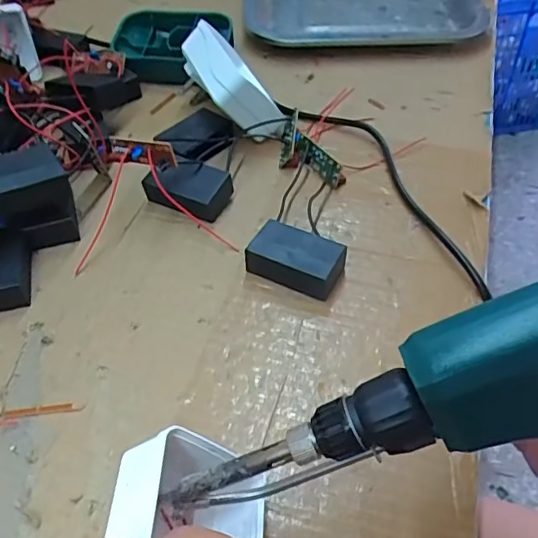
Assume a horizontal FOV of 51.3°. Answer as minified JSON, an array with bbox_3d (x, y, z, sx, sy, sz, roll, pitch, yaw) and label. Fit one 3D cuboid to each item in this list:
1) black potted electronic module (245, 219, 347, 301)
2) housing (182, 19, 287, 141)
[{"bbox_3d":[0.015,-0.005,0.305,0.048,0.018,0.030,20,51,19],"label":"black potted electronic module"},{"bbox_3d":[-0.025,-0.132,0.394,0.035,0.068,0.091,-39,41,25],"label":"housing"}]

